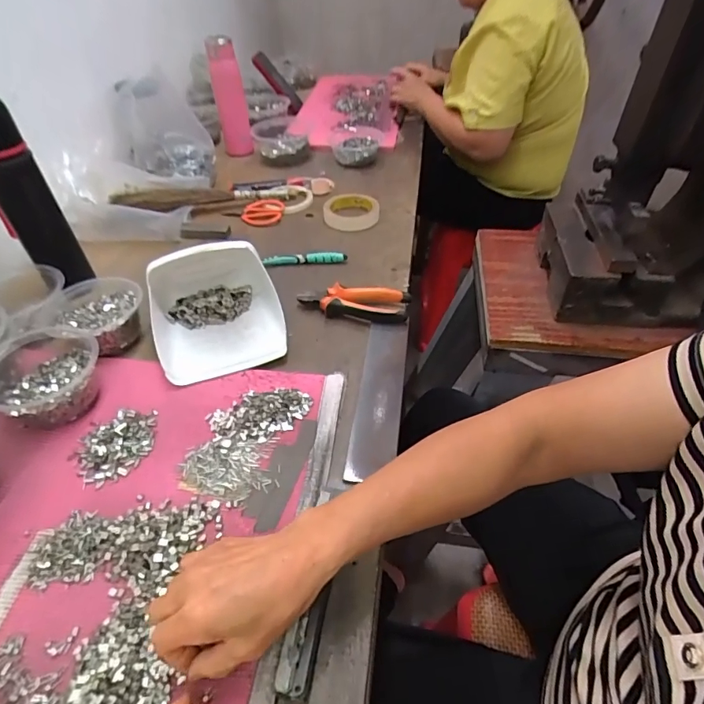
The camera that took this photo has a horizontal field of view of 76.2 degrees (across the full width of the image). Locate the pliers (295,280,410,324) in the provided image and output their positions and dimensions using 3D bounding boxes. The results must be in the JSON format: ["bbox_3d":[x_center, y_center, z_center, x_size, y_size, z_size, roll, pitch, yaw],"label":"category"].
[{"bbox_3d":[0.002,-0.068,0.610,0.148,0.022,0.057,6,45,9],"label":"pliers"}]

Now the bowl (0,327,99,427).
[{"bbox_3d":[-0.338,0.026,0.492,0.120,0.054,0.127,-27,50,-23],"label":"bowl"}]

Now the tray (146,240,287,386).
[{"bbox_3d":[-0.173,-0.063,0.563,0.157,0.078,0.178,-15,46,-13],"label":"tray"}]

